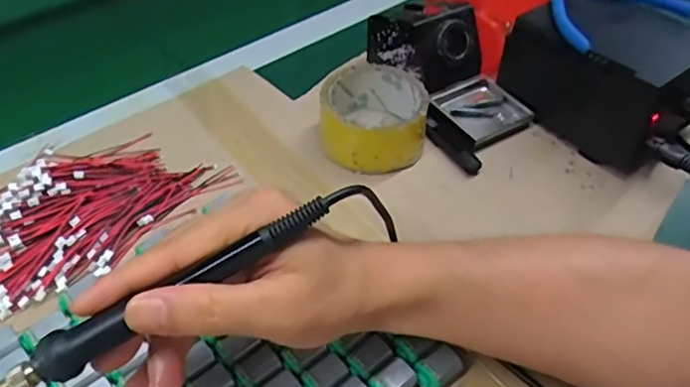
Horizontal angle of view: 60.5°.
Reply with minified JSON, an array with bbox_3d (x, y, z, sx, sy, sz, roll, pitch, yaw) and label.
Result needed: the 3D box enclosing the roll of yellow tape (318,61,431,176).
[{"bbox_3d":[0.024,-0.062,0.485,0.084,0.053,0.083,0,46,0],"label":"roll of yellow tape"}]

